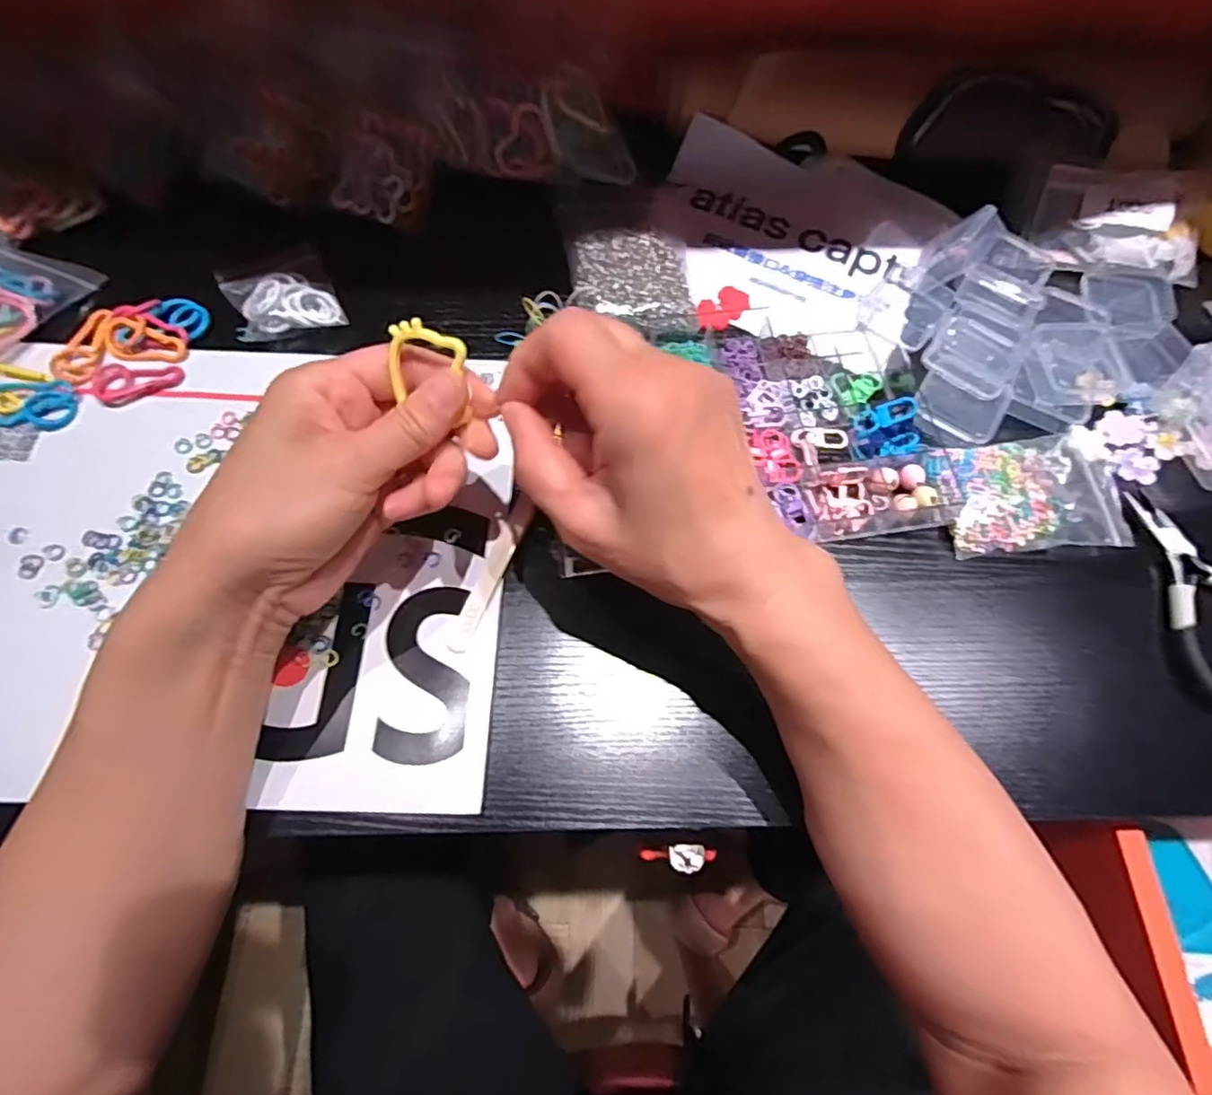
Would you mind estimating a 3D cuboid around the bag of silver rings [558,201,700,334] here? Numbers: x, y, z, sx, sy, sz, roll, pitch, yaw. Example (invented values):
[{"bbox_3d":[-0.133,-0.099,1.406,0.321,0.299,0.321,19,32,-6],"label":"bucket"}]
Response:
[{"bbox_3d":[0.015,-0.180,0.381,0.077,0.013,0.110,-3,69,-2],"label":"bag of silver rings"}]

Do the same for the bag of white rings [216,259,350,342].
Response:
[{"bbox_3d":[-0.196,-0.152,0.364,0.059,0.016,0.064,-25,71,-10],"label":"bag of white rings"}]

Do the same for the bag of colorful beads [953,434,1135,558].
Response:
[{"bbox_3d":[0.234,-0.030,0.332,0.100,0.013,0.065,-4,69,-3],"label":"bag of colorful beads"}]

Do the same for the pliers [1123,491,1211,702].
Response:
[{"bbox_3d":[0.306,0.022,0.316,0.062,0.012,0.106,-20,71,-9],"label":"pliers"}]

